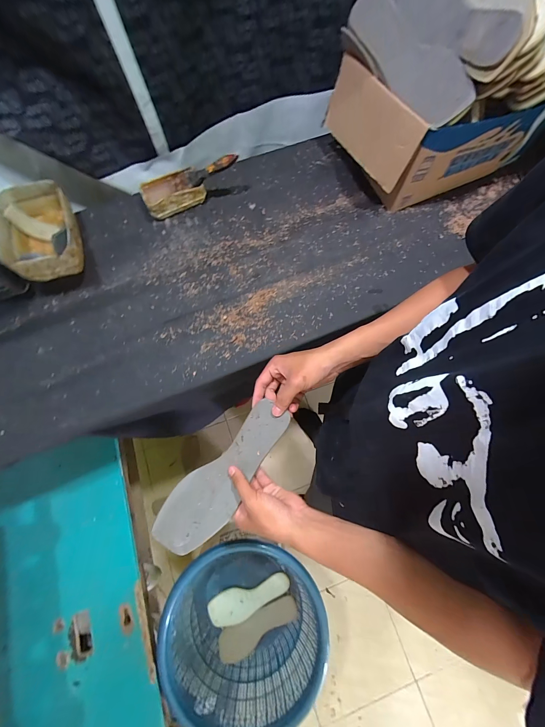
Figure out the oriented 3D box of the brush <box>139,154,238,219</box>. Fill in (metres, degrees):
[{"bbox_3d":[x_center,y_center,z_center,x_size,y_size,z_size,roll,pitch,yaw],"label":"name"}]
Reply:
[{"bbox_3d":[-0.169,-0.375,0.598,0.207,0.062,0.074,-20,76,8],"label":"brush"}]

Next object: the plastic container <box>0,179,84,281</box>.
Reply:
[{"bbox_3d":[-0.445,-0.251,0.545,0.129,0.081,0.169,-17,76,-5],"label":"plastic container"}]

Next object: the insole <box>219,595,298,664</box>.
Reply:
[{"bbox_3d":[-0.038,0.753,0.807,0.233,0.022,0.079,-24,75,-7],"label":"insole"}]

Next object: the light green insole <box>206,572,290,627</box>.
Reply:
[{"bbox_3d":[-0.065,0.693,0.835,0.238,0.019,0.081,-15,63,-4],"label":"light green insole"}]

